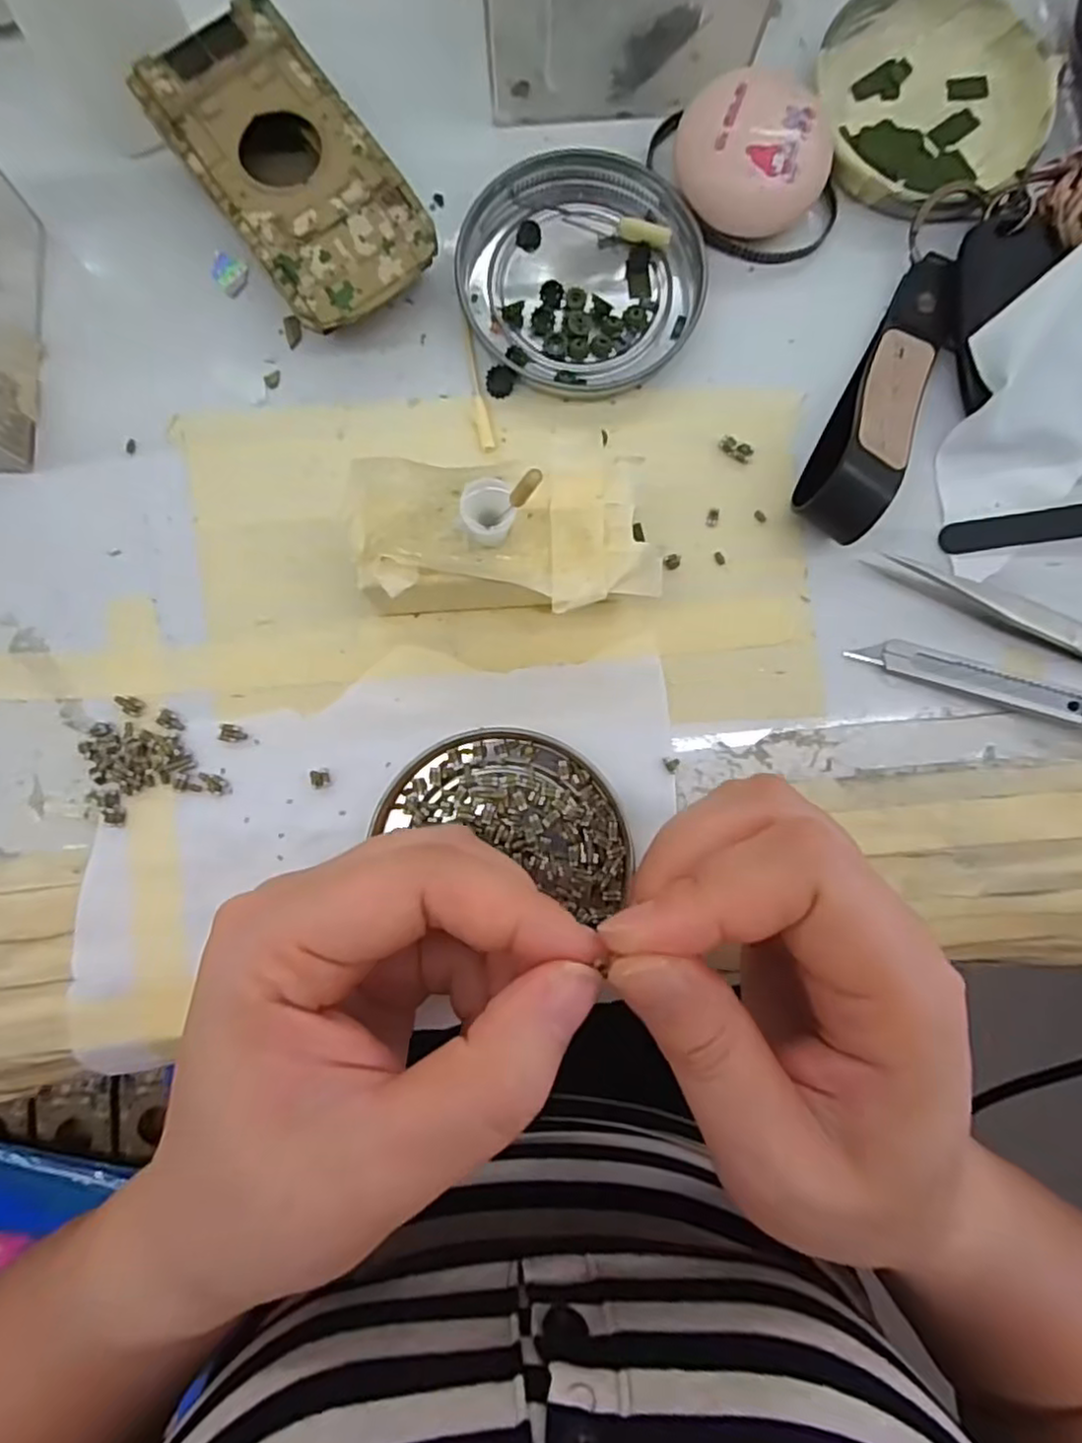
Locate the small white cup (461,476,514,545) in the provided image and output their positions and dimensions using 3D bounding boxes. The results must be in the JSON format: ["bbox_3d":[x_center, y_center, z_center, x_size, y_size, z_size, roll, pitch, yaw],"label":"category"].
[{"bbox_3d":[-0.014,-0.055,0.182,0.014,0.017,0.013,0,86,-1],"label":"small white cup"}]

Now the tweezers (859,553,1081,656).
[{"bbox_3d":[0.167,-0.029,0.221,0.122,0.008,0.011,22,86,0],"label":"tweezers"}]

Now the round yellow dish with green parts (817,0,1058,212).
[{"bbox_3d":[0.133,-0.215,0.233,0.072,0.012,0.086,-5,86,-2],"label":"round yellow dish with green parts"}]

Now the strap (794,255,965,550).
[{"bbox_3d":[0.111,-0.104,0.216,0.023,0.025,0.102,28,86,1],"label":"strap"}]

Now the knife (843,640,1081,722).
[{"bbox_3d":[0.168,-0.005,0.217,0.134,0.012,0.010,18,86,0],"label":"knife"}]

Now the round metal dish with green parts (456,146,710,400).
[{"bbox_3d":[0.014,-0.150,0.225,0.078,0.008,0.082,0,86,-1],"label":"round metal dish with green parts"}]

